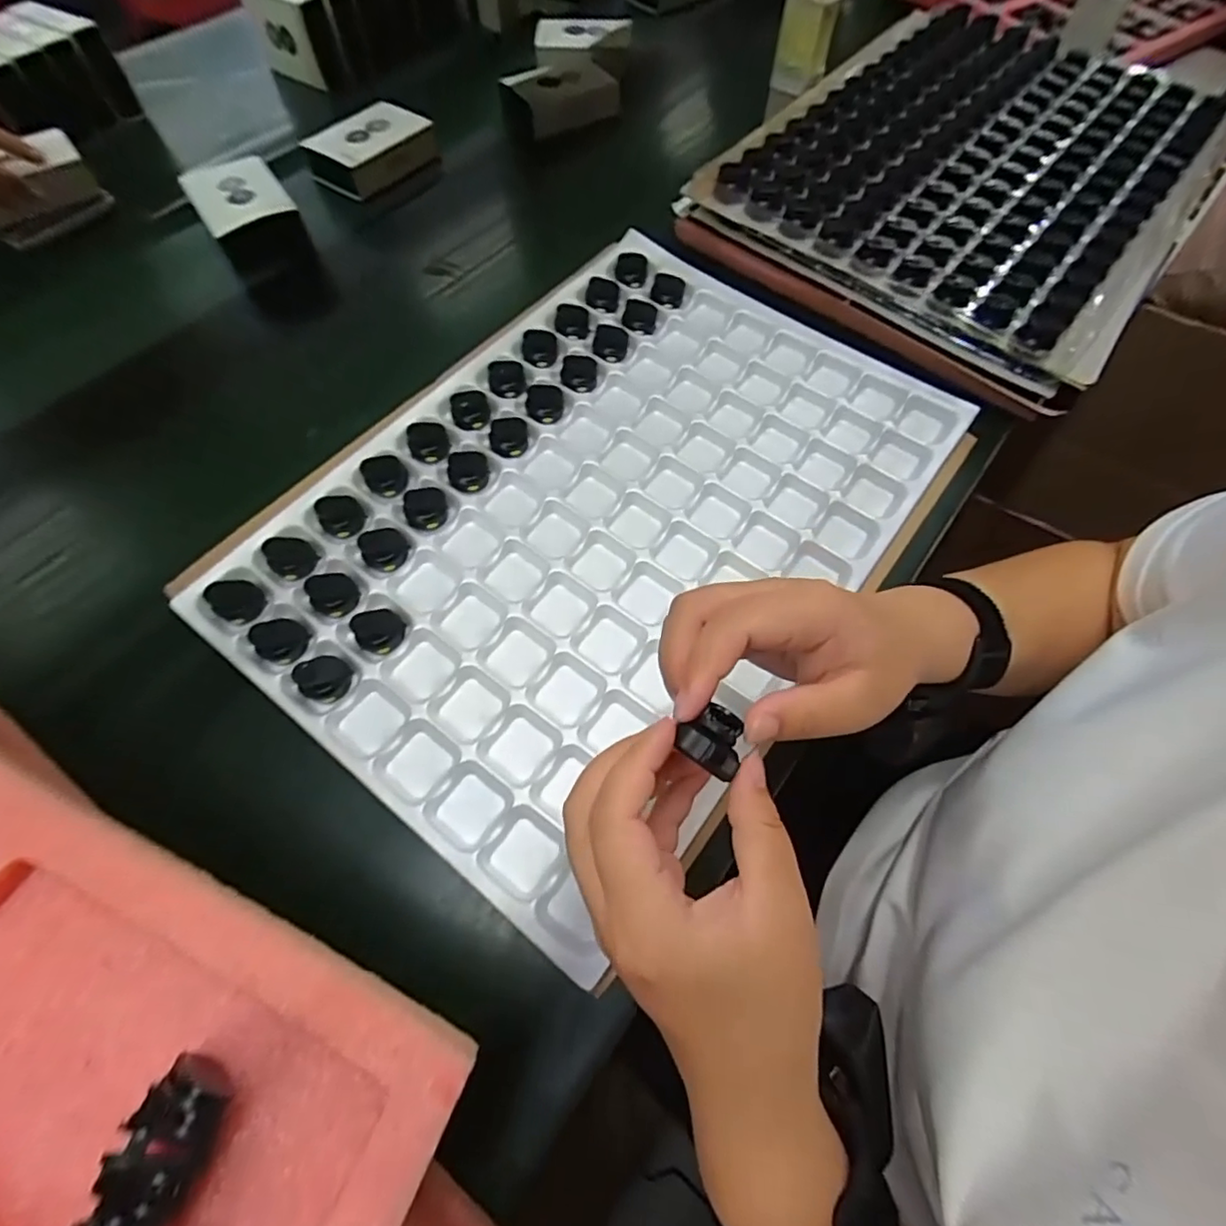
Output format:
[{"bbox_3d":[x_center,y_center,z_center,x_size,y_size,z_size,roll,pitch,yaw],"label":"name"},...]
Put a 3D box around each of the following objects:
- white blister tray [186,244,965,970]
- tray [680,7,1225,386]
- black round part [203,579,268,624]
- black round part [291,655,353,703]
[{"bbox_3d":[0.001,-0.084,0.447,0.369,0.038,0.511,34,68,16],"label":"white blister tray"},{"bbox_3d":[0.363,-0.452,0.575,0.379,0.035,0.495,35,68,16],"label":"tray"},{"bbox_3d":[-0.251,-0.010,0.393,0.030,0.018,0.028,0,63,0],"label":"black round part"},{"bbox_3d":[-0.183,0.040,0.373,0.026,0.022,0.029,25,65,12],"label":"black round part"}]

